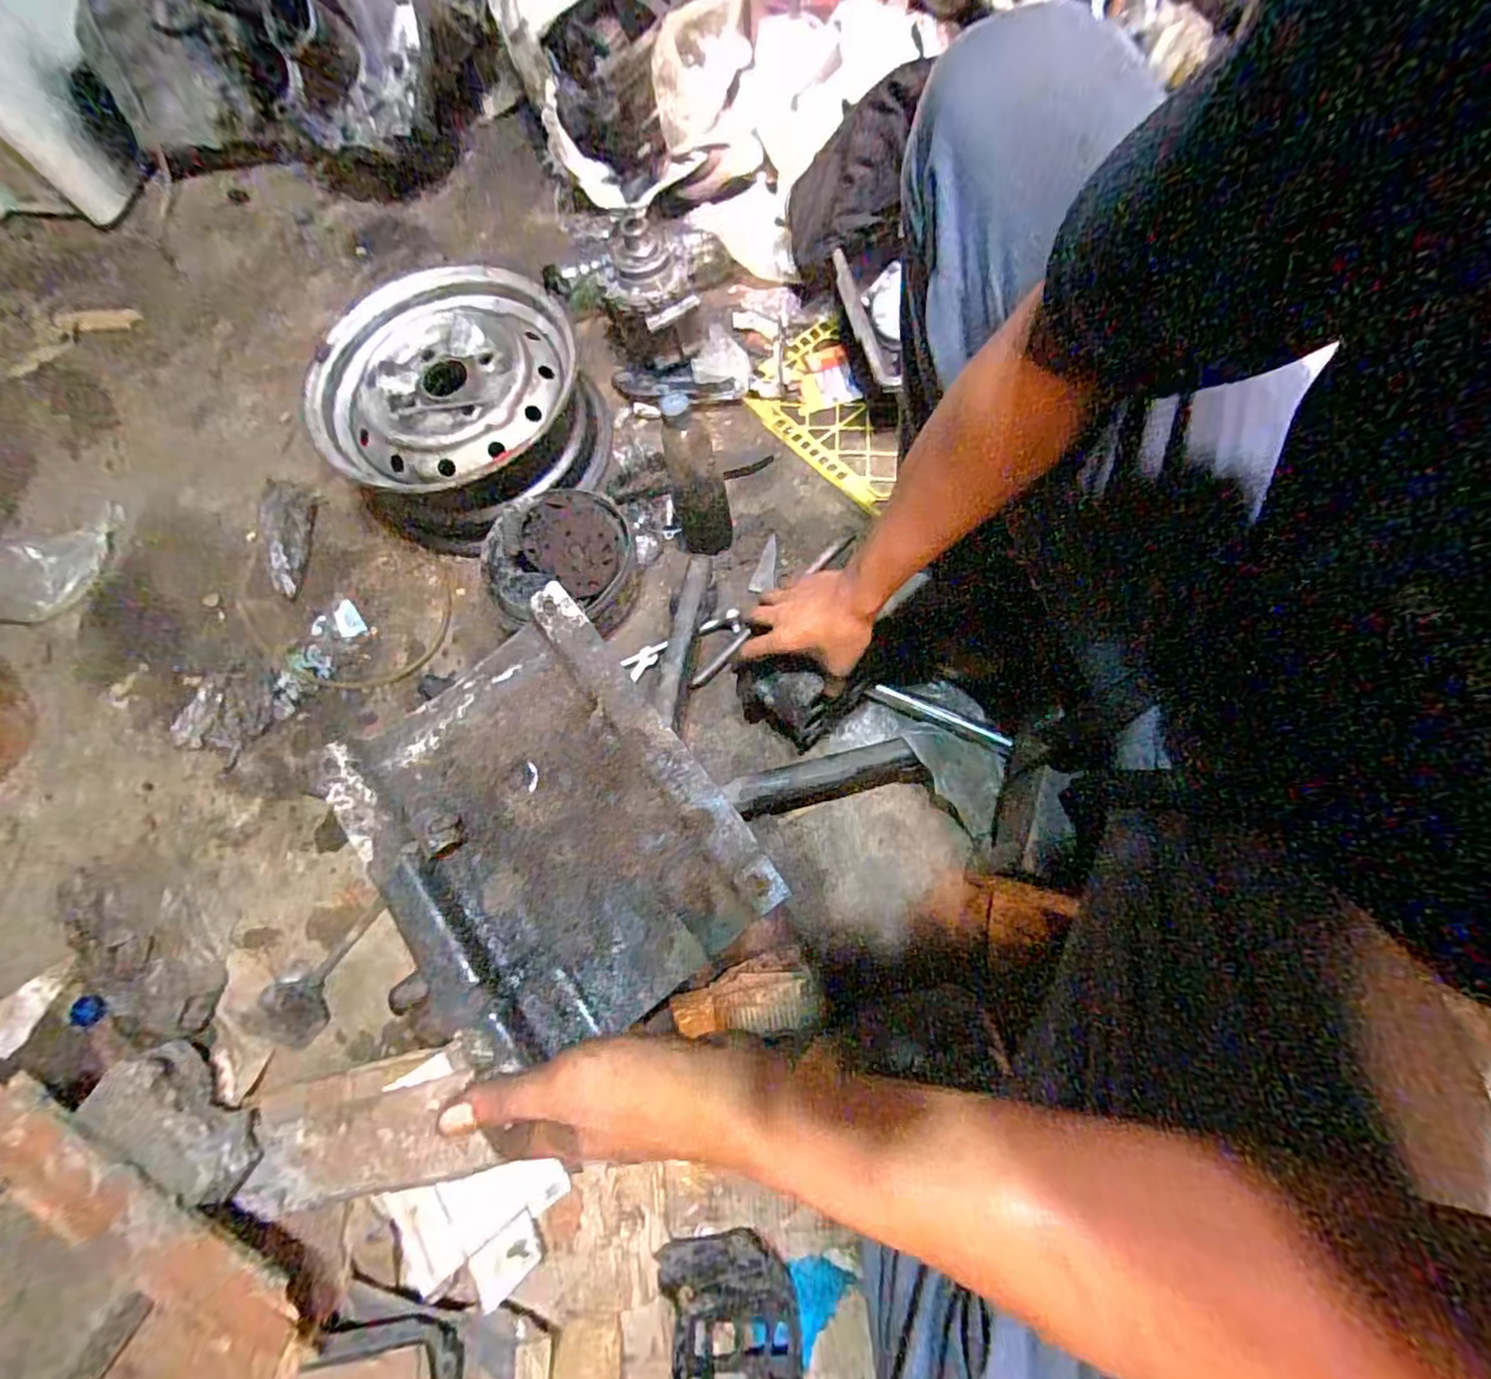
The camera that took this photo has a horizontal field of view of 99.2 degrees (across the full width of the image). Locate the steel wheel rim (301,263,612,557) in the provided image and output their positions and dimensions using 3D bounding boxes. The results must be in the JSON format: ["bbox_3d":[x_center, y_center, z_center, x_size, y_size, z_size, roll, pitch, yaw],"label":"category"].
[{"bbox_3d":[-0.386,-0.376,0.862,0.346,0.129,0.324,-1,72,5],"label":"steel wheel rim"}]

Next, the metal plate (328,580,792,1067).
[{"bbox_3d":[-0.110,0.072,0.352,0.164,0.029,0.221,-37,77,-8],"label":"metal plate"}]

